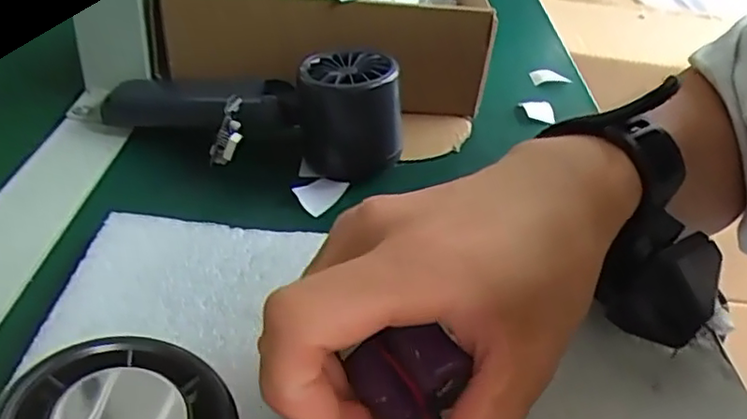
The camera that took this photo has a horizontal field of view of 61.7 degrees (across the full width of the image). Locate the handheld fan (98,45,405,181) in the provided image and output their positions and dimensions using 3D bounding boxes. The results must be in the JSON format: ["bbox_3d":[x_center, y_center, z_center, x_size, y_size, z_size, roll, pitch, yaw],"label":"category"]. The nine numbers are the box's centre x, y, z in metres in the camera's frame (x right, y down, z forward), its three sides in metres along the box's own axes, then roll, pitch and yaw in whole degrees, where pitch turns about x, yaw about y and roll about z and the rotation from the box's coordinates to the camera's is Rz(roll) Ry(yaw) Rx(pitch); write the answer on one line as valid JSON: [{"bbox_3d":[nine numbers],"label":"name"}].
[{"bbox_3d":[-0.066,-0.051,0.348,0.168,0.059,0.065,3,36,16],"label":"handheld fan"}]

